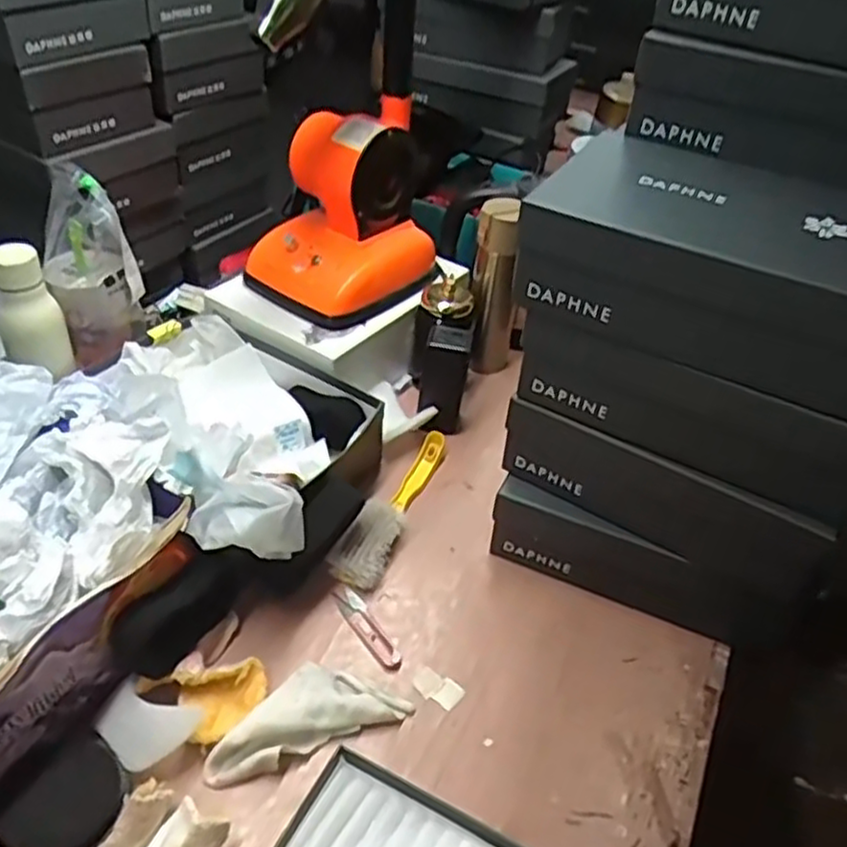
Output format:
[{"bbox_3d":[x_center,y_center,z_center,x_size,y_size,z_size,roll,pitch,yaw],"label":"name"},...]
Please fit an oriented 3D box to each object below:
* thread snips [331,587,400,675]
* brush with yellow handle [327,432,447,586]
[{"bbox_3d":[-0.056,0.200,0.735,0.023,0.010,0.103,-22,48,-29],"label":"thread snips"},{"bbox_3d":[-0.035,0.085,0.848,0.057,0.037,0.239,17,42,12],"label":"brush with yellow handle"}]

